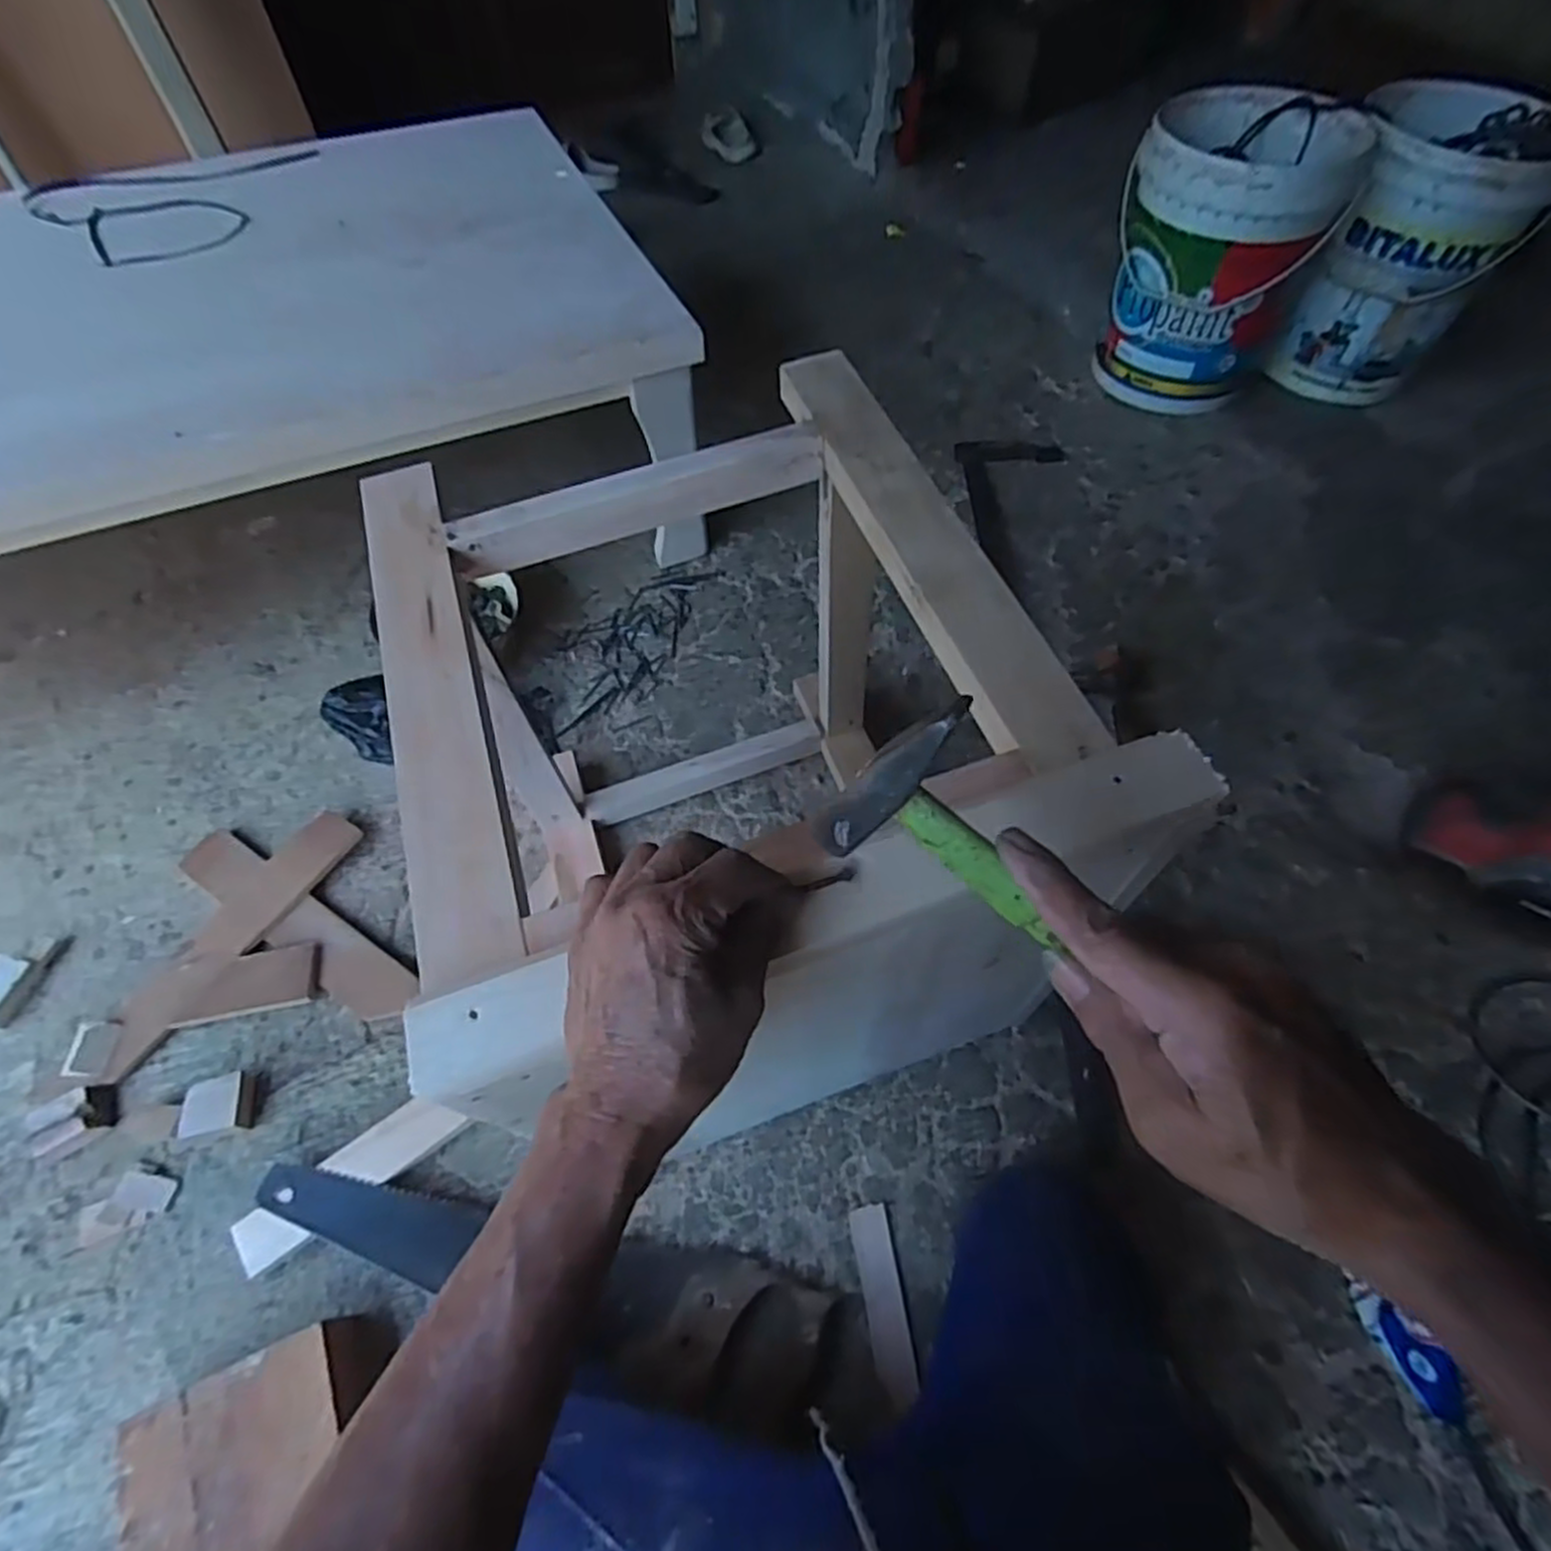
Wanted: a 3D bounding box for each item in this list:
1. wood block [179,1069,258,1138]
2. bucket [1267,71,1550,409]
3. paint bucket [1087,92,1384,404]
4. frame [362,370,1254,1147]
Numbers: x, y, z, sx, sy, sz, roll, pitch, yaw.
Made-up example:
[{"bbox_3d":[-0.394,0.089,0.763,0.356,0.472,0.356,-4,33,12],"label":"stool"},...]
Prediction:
[{"bbox_3d":[-0.540,0.317,0.766,0.056,0.022,0.054,-10,59,-6],"label":"wood block"},{"bbox_3d":[1.027,-0.855,1.292,0.273,0.408,0.261,0,59,0],"label":"bucket"},{"bbox_3d":[0.706,-0.837,1.301,0.307,0.371,0.287,25,62,14],"label":"paint bucket"},{"bbox_3d":[-0.048,0.021,0.683,0.405,0.486,0.469,-20,61,-12],"label":"frame"}]

